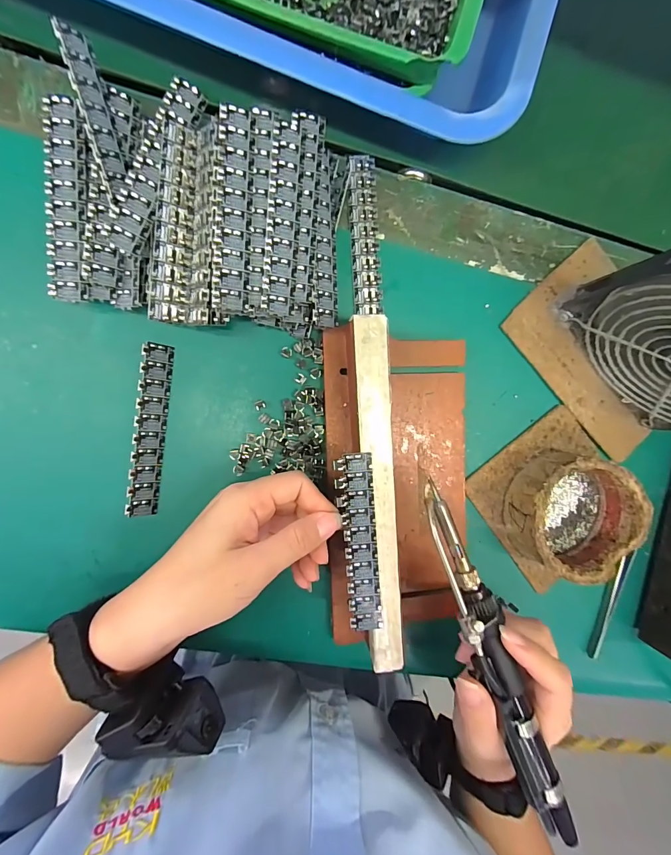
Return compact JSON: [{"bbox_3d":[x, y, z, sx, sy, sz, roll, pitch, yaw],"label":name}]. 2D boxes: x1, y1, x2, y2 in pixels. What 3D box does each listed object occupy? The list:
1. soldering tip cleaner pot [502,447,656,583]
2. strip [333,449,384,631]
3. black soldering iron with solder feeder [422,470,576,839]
[{"bbox_3d":[0.166,0.060,0.263,0.082,0.040,0.079,0,93,-7],"label":"soldering tip cleaner pot"},{"bbox_3d":[0.015,0.071,0.226,0.022,0.004,0.108,-5,95,-7],"label":"strip"},{"bbox_3d":[0.090,0.132,0.205,0.026,0.020,0.204,-20,88,-6],"label":"black soldering iron with solder feeder"}]

